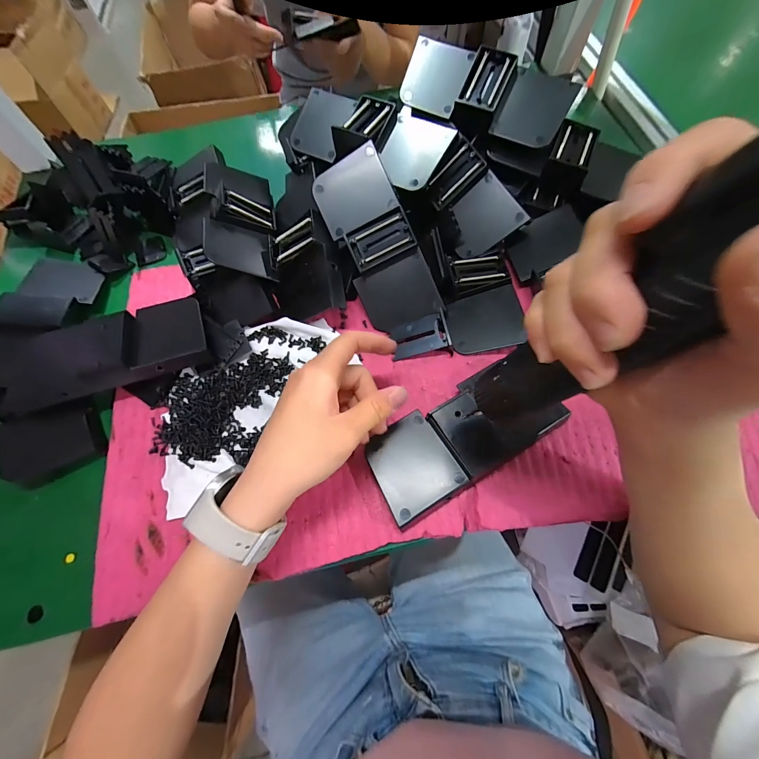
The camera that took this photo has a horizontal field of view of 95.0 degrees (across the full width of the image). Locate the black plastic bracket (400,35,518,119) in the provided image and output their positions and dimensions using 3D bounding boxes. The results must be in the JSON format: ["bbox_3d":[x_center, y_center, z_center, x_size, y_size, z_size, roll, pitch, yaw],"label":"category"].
[{"bbox_3d":[0.075,-0.296,0.348,0.100,0.025,0.067,20,91,12],"label":"black plastic bracket"}]

